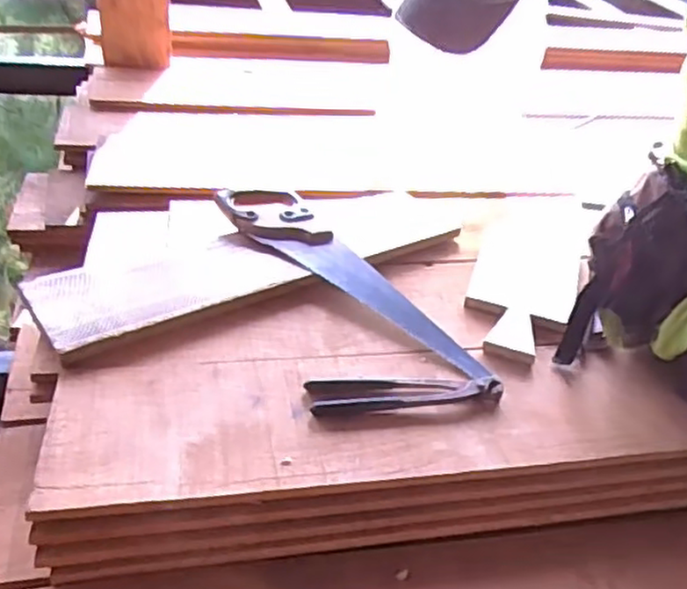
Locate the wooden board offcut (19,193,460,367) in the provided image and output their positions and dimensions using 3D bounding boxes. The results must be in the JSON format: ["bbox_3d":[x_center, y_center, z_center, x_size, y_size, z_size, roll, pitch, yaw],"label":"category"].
[{"bbox_3d":[-0.097,-0.054,0.932,0.588,0.029,0.148,-18,43,-31],"label":"wooden board offcut"}]

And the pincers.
[{"bbox_3d":[0.071,0.105,0.782,0.217,0.017,0.055,0,37,-11],"label":"pincers"}]

